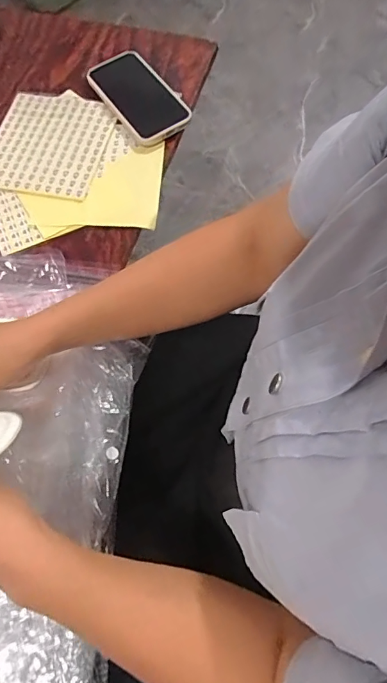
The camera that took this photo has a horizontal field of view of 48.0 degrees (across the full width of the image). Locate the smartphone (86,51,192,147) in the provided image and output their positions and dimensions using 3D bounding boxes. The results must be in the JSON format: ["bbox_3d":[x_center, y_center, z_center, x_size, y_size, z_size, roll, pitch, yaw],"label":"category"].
[{"bbox_3d":[-0.077,-0.346,0.606,0.091,0.016,0.179,-30,69,-9],"label":"smartphone"}]

